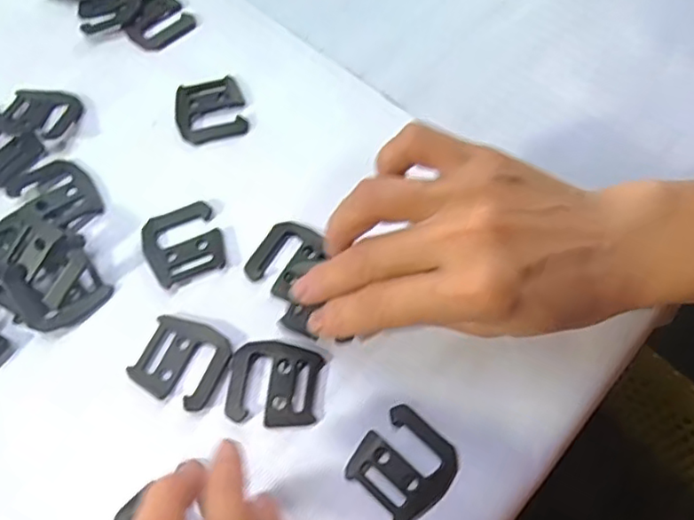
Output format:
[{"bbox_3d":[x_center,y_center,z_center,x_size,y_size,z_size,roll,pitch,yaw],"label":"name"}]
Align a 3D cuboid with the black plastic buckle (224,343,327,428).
[{"bbox_3d":[-0.032,0.053,0.263,0.039,0.004,0.035,8,68,4],"label":"black plastic buckle"}]

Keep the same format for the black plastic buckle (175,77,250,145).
[{"bbox_3d":[-0.073,-0.080,0.321,0.035,0.004,0.038,-12,68,-4],"label":"black plastic buckle"}]

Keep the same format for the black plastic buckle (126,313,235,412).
[{"bbox_3d":[-0.073,0.044,0.268,0.038,0.004,0.036,22,69,10],"label":"black plastic buckle"}]

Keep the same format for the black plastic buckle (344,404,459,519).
[{"bbox_3d":[0.024,0.084,0.250,0.037,0.004,0.038,41,74,16],"label":"black plastic buckle"}]

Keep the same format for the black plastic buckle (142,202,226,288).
[{"bbox_3d":[-0.079,-0.008,0.290,0.036,0.004,0.037,-21,69,-8],"label":"black plastic buckle"}]

